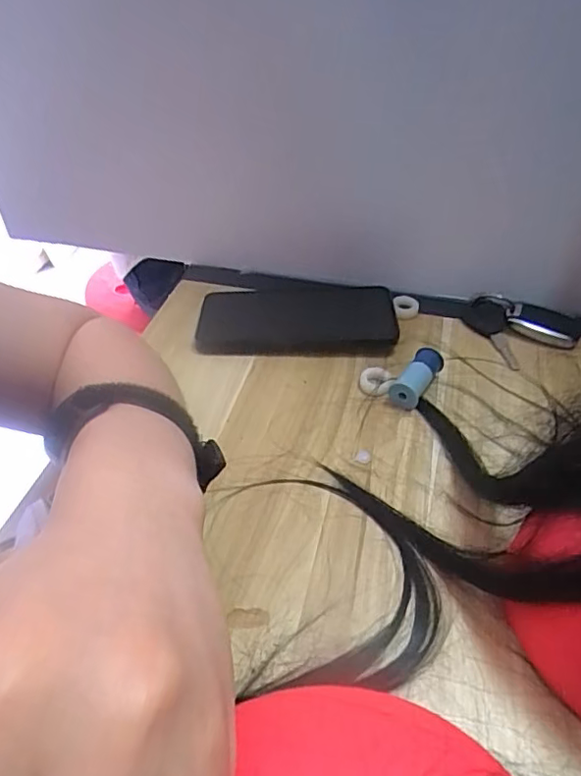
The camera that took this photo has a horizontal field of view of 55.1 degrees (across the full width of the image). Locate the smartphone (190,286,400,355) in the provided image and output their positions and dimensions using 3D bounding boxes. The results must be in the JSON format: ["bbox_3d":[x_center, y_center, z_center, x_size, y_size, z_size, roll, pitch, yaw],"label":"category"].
[{"bbox_3d":[0.005,-0.060,0.470,0.161,0.009,0.085,-3,43,-2],"label":"smartphone"}]

